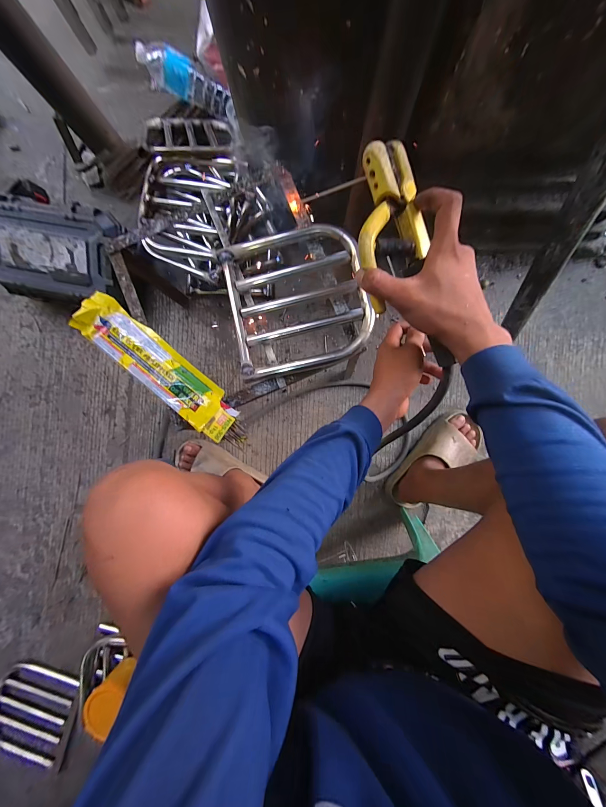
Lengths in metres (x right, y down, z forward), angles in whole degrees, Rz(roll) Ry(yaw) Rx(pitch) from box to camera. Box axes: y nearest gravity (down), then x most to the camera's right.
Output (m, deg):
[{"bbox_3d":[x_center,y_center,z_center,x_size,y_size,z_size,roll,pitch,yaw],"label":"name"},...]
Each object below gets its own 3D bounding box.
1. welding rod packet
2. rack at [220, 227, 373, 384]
[{"bbox_3d":[-0.244,-0.061,0.494,0.367,0.027,0.077,37,91,4],"label":"welding rod packet"},{"bbox_3d":[-0.011,-0.182,0.494,0.236,0.038,0.246,-13,87,3],"label":"rack"}]

